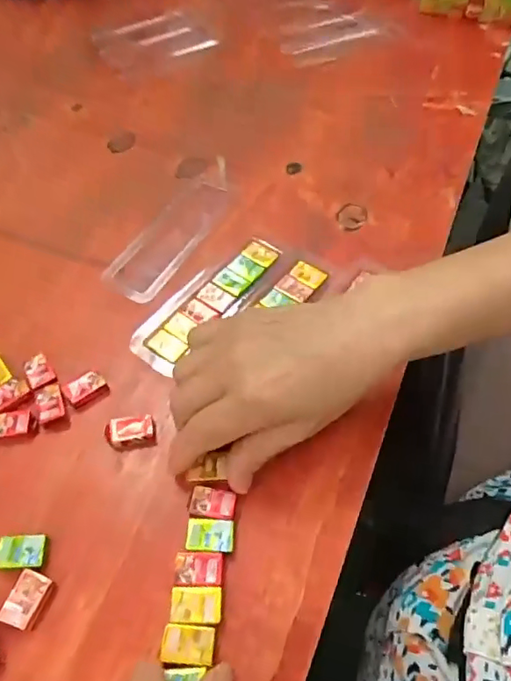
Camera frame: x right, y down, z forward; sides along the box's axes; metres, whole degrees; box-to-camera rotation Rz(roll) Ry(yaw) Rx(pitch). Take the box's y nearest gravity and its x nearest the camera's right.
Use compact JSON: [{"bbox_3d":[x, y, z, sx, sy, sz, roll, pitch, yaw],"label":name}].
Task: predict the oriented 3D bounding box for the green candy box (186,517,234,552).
[{"bbox_3d":[-0.025,0.105,0.286,0.025,0.004,0.017,2,57,3],"label":"green candy box"}]

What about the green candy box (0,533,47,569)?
[{"bbox_3d":[-0.128,0.115,0.287,0.027,0.008,0.018,0,57,1],"label":"green candy box"}]

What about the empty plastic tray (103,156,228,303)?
[{"bbox_3d":[-0.060,-0.096,0.425,0.043,0.010,0.160,24,60,16],"label":"empty plastic tray"}]

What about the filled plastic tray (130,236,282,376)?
[{"bbox_3d":[-0.034,-0.031,0.380,0.044,0.008,0.131,33,63,21],"label":"filled plastic tray"}]

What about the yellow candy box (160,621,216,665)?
[{"bbox_3d":[-0.033,0.149,0.260,0.025,0.005,0.017,4,57,4],"label":"yellow candy box"}]

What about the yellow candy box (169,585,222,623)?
[{"bbox_3d":[-0.030,0.133,0.268,0.026,0.004,0.017,0,57,1],"label":"yellow candy box"}]

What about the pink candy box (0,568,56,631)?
[{"bbox_3d":[-0.118,0.133,0.272,0.019,0.004,0.025,16,58,11],"label":"pink candy box"}]

